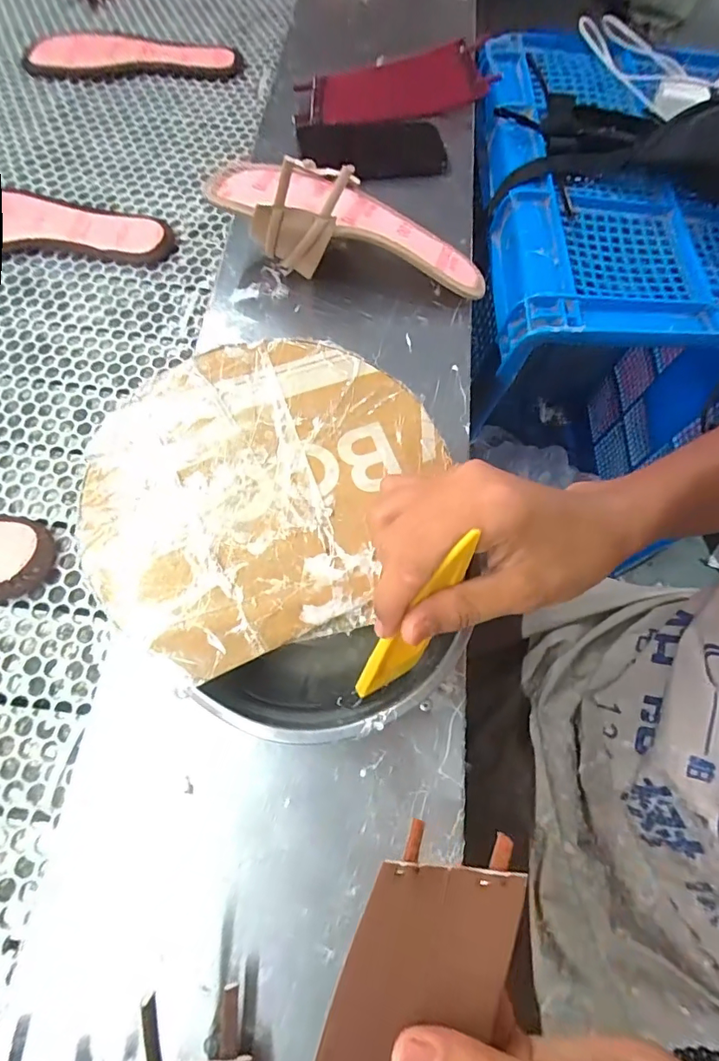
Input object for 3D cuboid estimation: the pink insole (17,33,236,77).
[{"bbox_3d":[-0.271,-0.576,0.580,0.244,0.018,0.075,-5,69,-5],"label":"pink insole"}]

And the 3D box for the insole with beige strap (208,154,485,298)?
[{"bbox_3d":[-0.002,-0.272,0.419,0.253,0.077,0.093,11,68,-12],"label":"insole with beige strap"}]

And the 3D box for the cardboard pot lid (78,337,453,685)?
[{"bbox_3d":[-0.057,-0.031,0.299,0.215,0.007,0.196,1,69,-2],"label":"cardboard pot lid"}]

